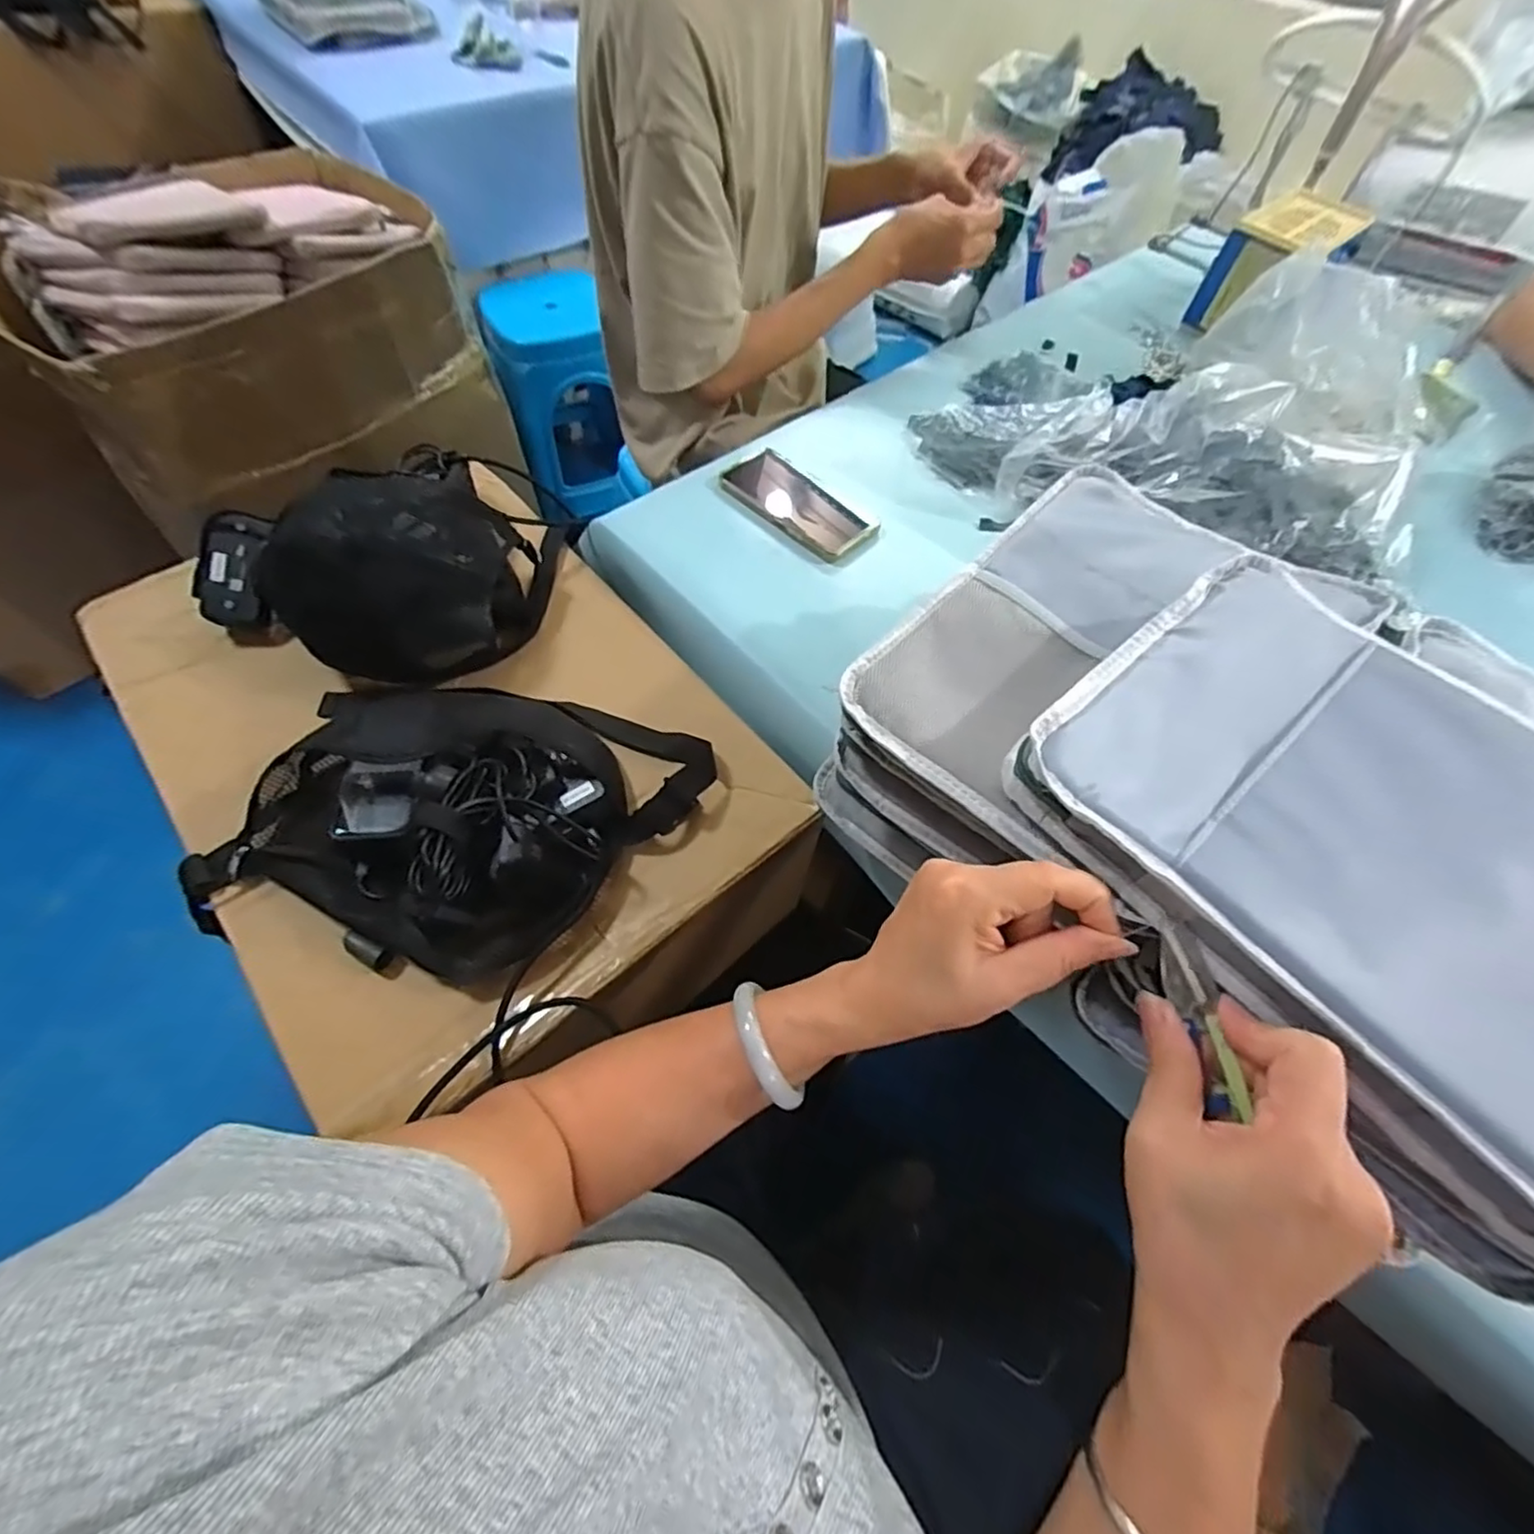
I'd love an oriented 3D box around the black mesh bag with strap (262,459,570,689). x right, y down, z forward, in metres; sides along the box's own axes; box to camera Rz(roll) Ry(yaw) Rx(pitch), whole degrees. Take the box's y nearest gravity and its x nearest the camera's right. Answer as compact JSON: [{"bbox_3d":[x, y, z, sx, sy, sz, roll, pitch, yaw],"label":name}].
[{"bbox_3d":[-0.316,-0.194,0.592,0.263,0.136,0.190,-38,69,-22],"label":"black mesh bag with strap"}]

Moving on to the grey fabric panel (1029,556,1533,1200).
[{"bbox_3d":[0.287,0.029,0.299,0.214,0.018,0.286,-37,69,-22],"label":"grey fabric panel"}]

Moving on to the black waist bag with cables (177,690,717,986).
[{"bbox_3d":[-0.227,0.027,0.498,0.329,0.086,0.247,14,60,4],"label":"black waist bag with cables"}]

